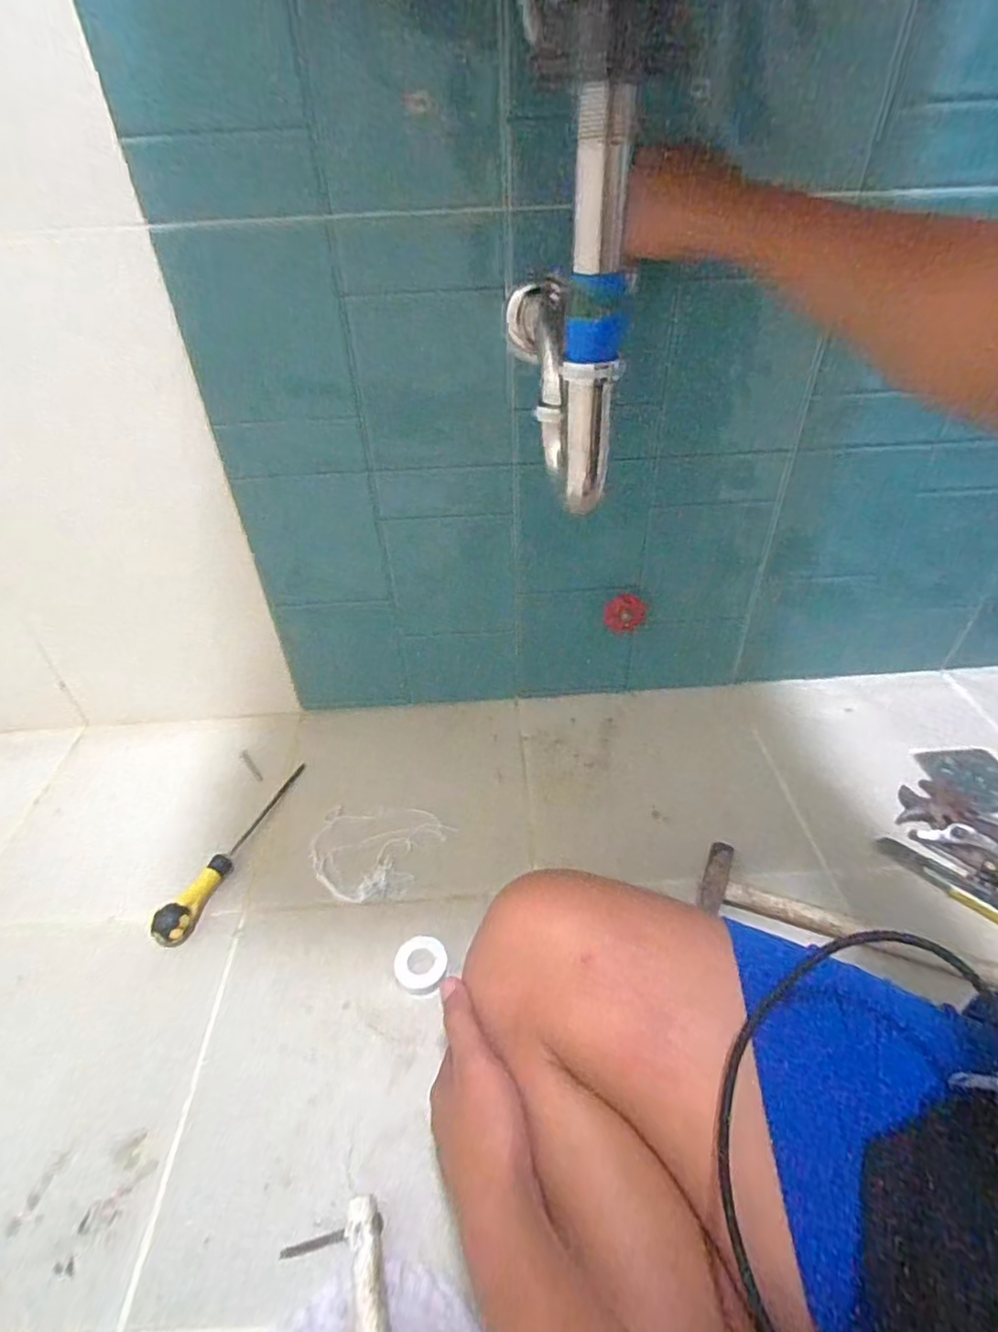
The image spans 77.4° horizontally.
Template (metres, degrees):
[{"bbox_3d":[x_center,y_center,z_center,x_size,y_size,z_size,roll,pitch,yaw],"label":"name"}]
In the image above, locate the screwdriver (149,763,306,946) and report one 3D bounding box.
[{"bbox_3d":[-0.288,0.190,0.690,0.031,0.033,0.244,8,41,15],"label":"screwdriver"}]

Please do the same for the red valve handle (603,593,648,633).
[{"bbox_3d":[0.160,-0.067,0.787,0.051,0.046,0.018,3,40,7],"label":"red valve handle"}]

